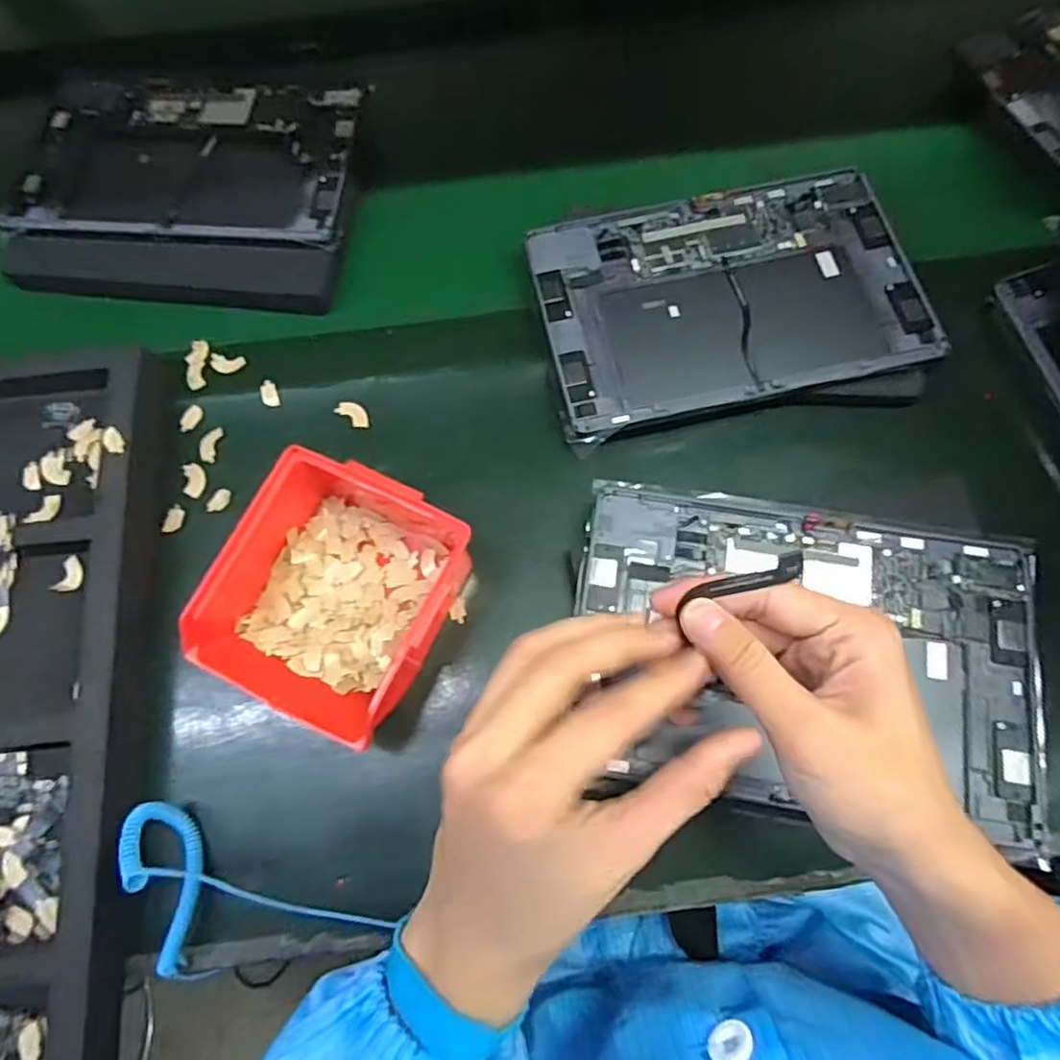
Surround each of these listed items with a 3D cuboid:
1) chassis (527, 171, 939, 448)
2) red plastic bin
[{"bbox_3d":[0.136,-0.164,0.471,0.253,0.029,0.169,-13,72,-2],"label":"chassis"},{"bbox_3d":[-0.113,0.040,0.391,0.121,0.066,0.137,20,74,8],"label":"red plastic bin"}]

